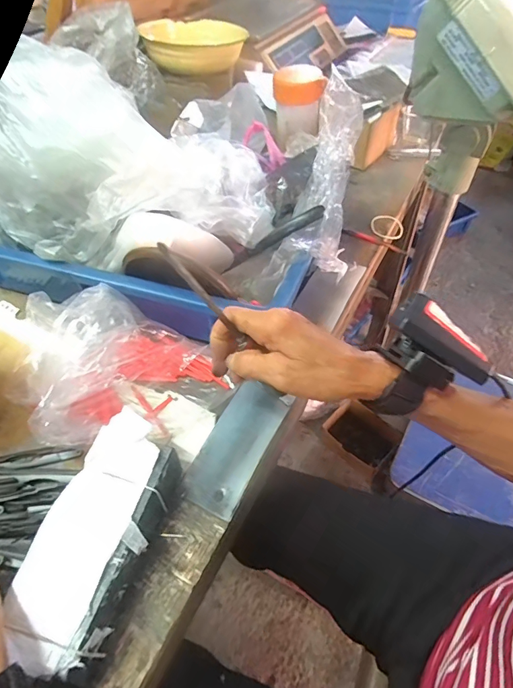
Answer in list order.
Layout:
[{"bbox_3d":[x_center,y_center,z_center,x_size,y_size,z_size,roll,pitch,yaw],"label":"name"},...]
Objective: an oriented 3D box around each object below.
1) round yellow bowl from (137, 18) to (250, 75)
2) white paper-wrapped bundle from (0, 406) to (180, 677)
[{"bbox_3d":[-0.113,-0.555,0.784,0.193,0.055,0.122,-14,51,-10],"label":"round yellow bowl"},{"bbox_3d":[-0.110,0.135,0.301,0.072,0.049,0.161,14,52,14],"label":"white paper-wrapped bundle"}]

